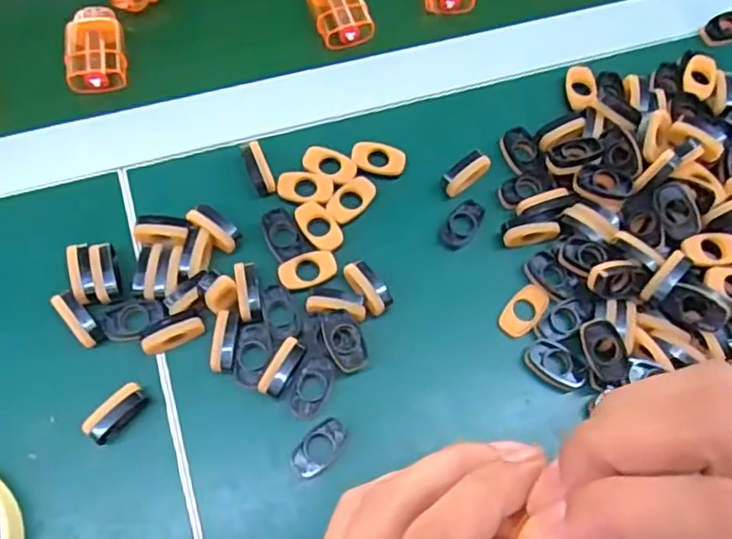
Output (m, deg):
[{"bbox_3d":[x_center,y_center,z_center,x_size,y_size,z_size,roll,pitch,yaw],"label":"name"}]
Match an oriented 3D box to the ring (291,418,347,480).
[{"bbox_3d":[-0.023,0.091,0.324,0.017,0.008,0.033,43,74,13],"label":"ring"}]

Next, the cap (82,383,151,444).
[{"bbox_3d":[-0.126,0.073,0.320,0.013,0.018,0.031,38,73,11],"label":"cap"}]

